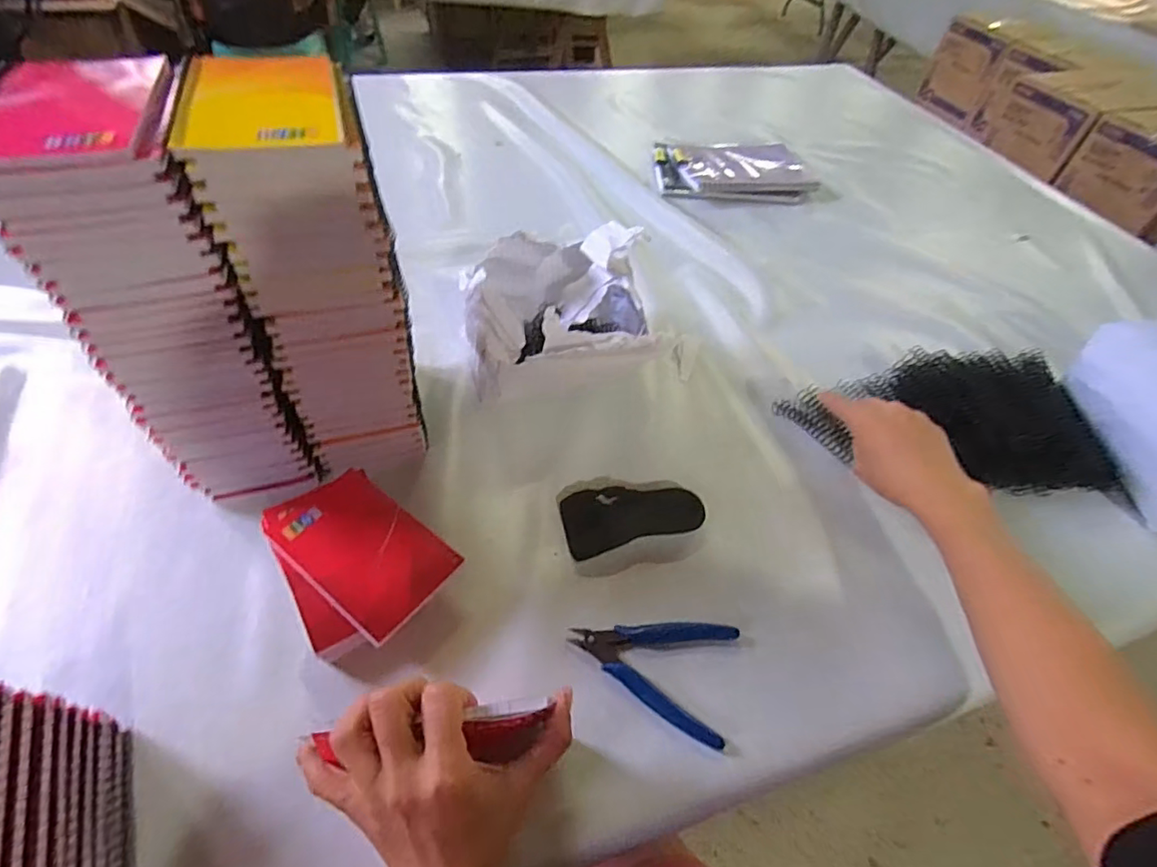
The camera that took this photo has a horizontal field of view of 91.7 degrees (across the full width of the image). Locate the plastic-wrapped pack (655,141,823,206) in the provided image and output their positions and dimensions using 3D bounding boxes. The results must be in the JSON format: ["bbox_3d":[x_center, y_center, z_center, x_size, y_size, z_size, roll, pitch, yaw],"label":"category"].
[{"bbox_3d":[0.251,-0.421,0.895,0.250,0.050,0.132,1,51,-4],"label":"plastic-wrapped pack"}]

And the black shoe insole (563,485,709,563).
[{"bbox_3d":[0.046,0.070,0.489,0.118,0.015,0.055,-11,52,-13],"label":"black shoe insole"}]

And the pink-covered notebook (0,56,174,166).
[{"bbox_3d":[-0.283,-0.181,0.311,0.096,0.012,0.123,-10,52,-13],"label":"pink-covered notebook"}]

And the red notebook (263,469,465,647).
[{"bbox_3d":[-0.165,0.082,0.424,0.142,0.006,0.082,34,57,23],"label":"red notebook"}]

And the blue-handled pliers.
[{"bbox_3d":[0.053,0.164,0.413,0.117,0.009,0.082,19,52,10],"label":"blue-handled pliers"}]

